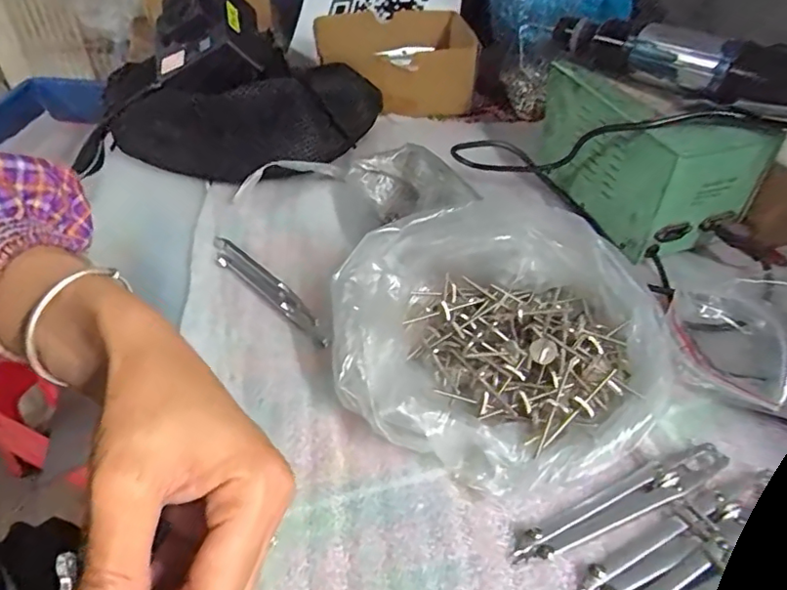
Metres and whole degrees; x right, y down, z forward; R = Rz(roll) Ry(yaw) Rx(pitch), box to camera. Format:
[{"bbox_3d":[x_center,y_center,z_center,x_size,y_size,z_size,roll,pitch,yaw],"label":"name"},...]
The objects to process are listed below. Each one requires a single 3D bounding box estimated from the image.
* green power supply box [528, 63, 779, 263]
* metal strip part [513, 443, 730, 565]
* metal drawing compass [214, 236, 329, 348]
[{"bbox_3d":[0.190,-0.117,0.443,0.093,0.084,0.163,-16,45,-16],"label":"green power supply box"},{"bbox_3d":[0.115,0.104,0.282,0.123,0.007,0.018,-17,46,-18],"label":"metal strip part"},{"bbox_3d":[-0.090,-0.007,0.398,0.139,0.005,0.018,34,53,30],"label":"metal drawing compass"}]

